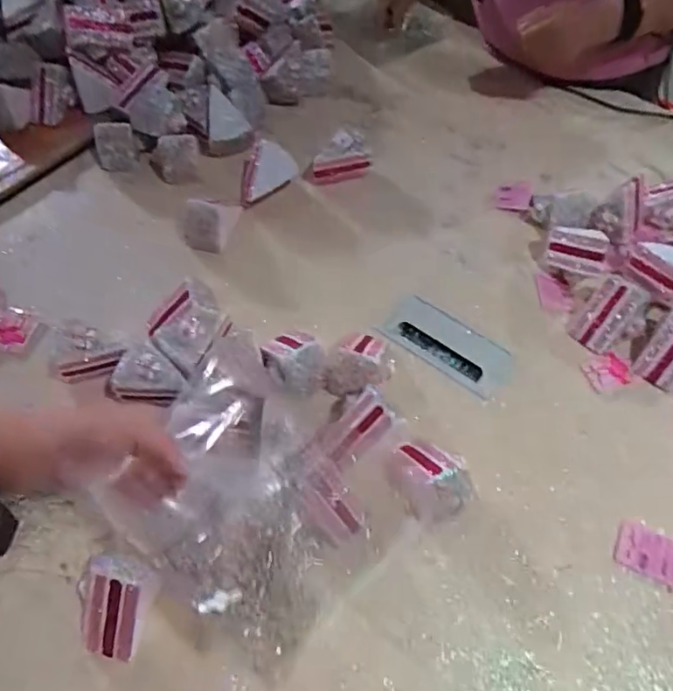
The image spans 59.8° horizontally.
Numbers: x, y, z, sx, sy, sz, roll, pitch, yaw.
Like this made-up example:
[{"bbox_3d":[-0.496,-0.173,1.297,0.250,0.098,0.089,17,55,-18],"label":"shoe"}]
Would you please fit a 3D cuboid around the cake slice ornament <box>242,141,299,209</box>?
[{"bbox_3d":[-0.102,-0.262,0.877,0.082,0.051,0.094,2,59,6],"label":"cake slice ornament"}]

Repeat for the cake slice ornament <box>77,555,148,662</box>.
[{"bbox_3d":[-0.215,0.244,0.547,0.064,0.076,0.078,19,61,14],"label":"cake slice ornament"}]

